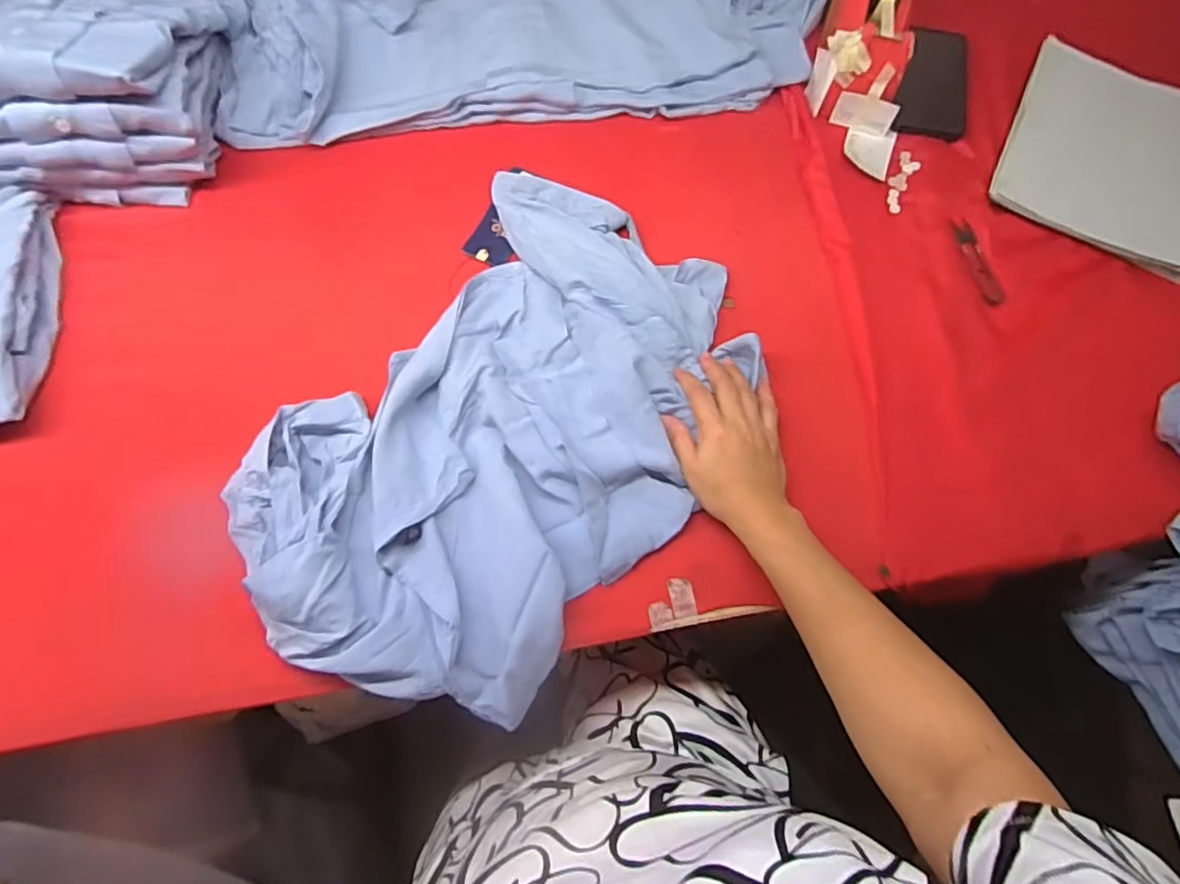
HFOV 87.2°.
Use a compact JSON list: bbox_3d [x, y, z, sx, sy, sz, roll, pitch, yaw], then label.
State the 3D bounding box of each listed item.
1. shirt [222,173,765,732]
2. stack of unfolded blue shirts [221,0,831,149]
[{"bbox_3d":[-0.067,-0.016,0.533,0.303,0.069,0.459,36,68,14],"label":"shirt"},{"bbox_3d":[-0.028,-0.523,0.716,0.756,0.080,0.354,-9,66,-6],"label":"stack of unfolded blue shirts"}]

